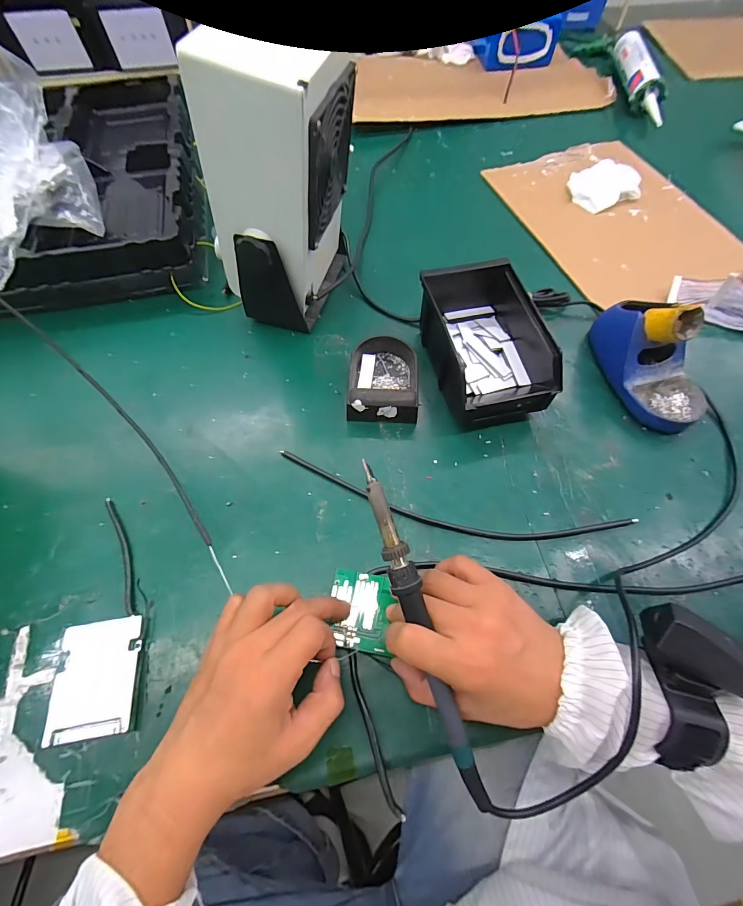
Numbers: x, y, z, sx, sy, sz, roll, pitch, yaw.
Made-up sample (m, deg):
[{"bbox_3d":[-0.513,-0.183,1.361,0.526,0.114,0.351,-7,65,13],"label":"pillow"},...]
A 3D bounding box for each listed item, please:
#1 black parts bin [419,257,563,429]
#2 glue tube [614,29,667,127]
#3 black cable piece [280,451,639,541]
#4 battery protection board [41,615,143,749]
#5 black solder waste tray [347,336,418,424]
[{"bbox_3d":[0.127,-0.129,0.428,0.119,0.072,0.191,-13,64,-6],"label":"black parts bin"},{"bbox_3d":[0.489,-0.679,0.705,0.052,0.060,0.284,4,63,2],"label":"glue tube"},{"bbox_3d":[0.073,0.052,0.372,0.344,0.005,0.048,11,64,6],"label":"black cable piece"},{"bbox_3d":[-0.216,0.177,0.305,0.061,0.017,0.081,-9,65,-4],"label":"battery protection board"},{"bbox_3d":[0.013,-0.086,0.430,0.076,0.036,0.106,2,63,2],"label":"black solder waste tray"}]

